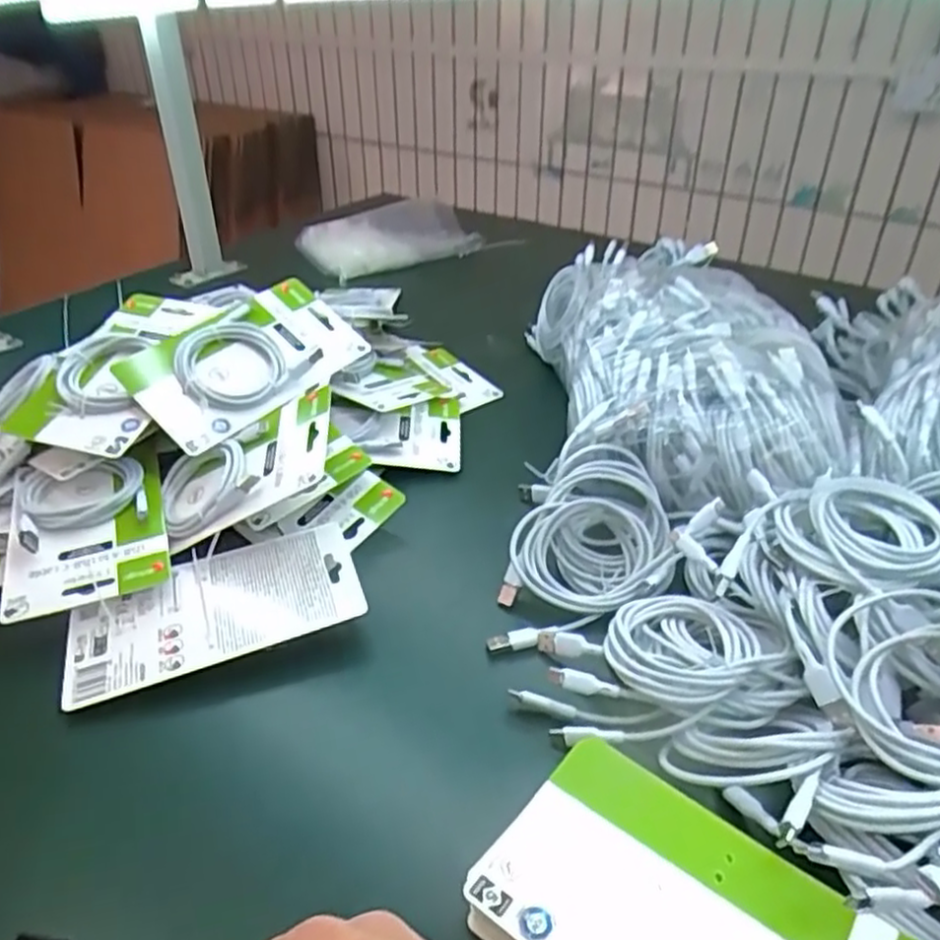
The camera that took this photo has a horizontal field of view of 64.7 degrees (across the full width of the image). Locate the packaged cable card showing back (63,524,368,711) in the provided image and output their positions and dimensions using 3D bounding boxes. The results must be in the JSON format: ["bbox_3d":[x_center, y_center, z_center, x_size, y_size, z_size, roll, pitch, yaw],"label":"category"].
[{"bbox_3d":[-0.169,0.091,0.496,0.185,0.018,0.101,-12,37,-15],"label":"packaged cable card showing back"}]

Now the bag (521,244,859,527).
[{"bbox_3d":[0.173,-0.094,0.658,0.200,0.118,0.371,-1,35,0],"label":"bag"}]

